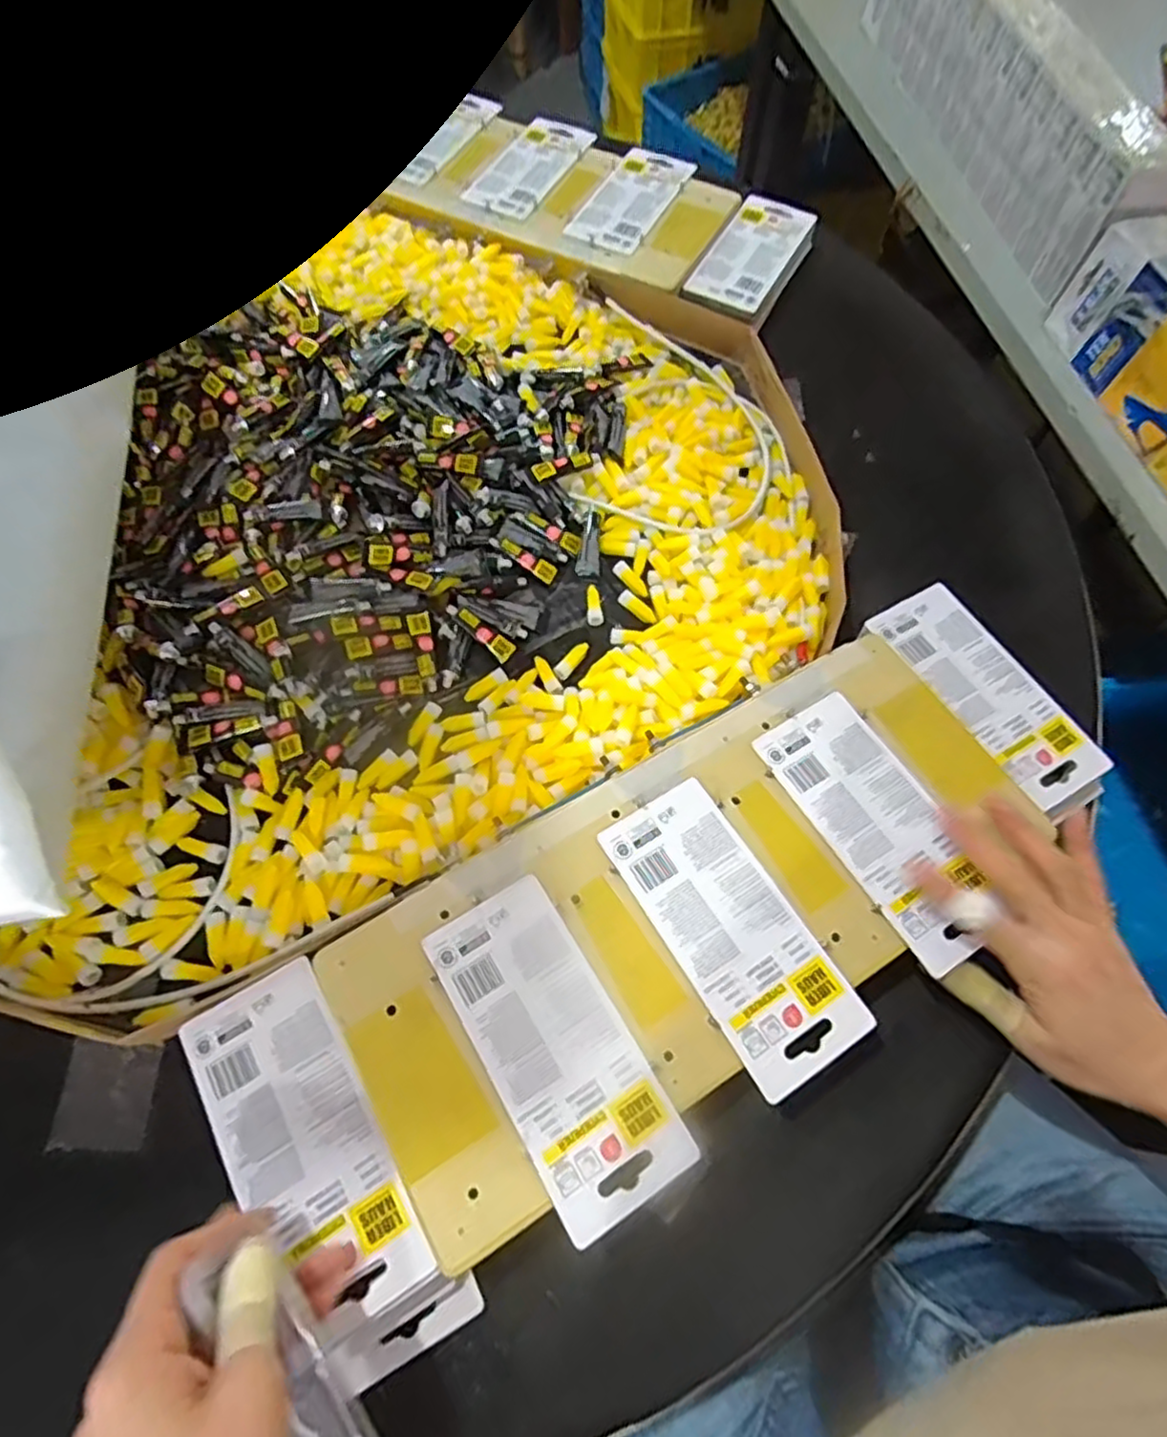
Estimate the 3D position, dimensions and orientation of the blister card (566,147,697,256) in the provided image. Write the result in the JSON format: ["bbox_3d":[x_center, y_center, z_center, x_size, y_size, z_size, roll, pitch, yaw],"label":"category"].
[{"bbox_3d":[0.046,-0.485,0.659,0.072,0.011,0.160,23,68,9],"label":"blister card"}]

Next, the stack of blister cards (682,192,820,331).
[{"bbox_3d":[0.154,-0.416,0.645,0.076,0.023,0.177,26,68,10],"label":"stack of blister cards"}]

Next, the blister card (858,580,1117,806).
[{"bbox_3d":[0.262,-0.019,0.457,0.069,0.007,0.158,-29,70,-12],"label":"blister card"}]

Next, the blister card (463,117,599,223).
[{"bbox_3d":[-0.048,-0.531,0.677,0.069,0.013,0.166,24,68,10],"label":"blister card"}]

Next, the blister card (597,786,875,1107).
[{"bbox_3d":[0.078,0.110,0.374,0.070,0.004,0.156,-30,70,-13],"label":"blister card"}]

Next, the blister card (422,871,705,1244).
[{"bbox_3d":[-0.015,0.161,0.348,0.069,0.005,0.155,-30,70,-13],"label":"blister card"}]

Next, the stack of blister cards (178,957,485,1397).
[{"bbox_3d":[-0.126,0.216,0.343,0.068,0.034,0.182,-30,69,-16],"label":"stack of blister cards"}]

